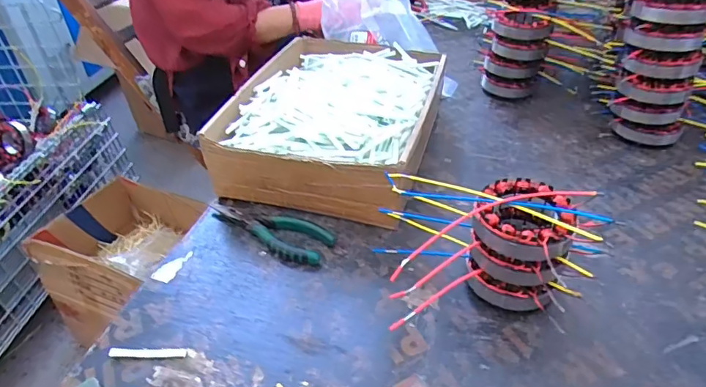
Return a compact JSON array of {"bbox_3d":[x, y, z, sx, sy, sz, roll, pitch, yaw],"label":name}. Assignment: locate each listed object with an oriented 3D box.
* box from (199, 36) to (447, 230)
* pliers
[{"bbox_3d":[-0.018,-0.104,0.651,0.234,0.101,0.317,9,40,15],"label":"box"},{"bbox_3d":[-0.094,0.041,0.542,0.148,0.014,0.058,13,41,20],"label":"pliers"}]

